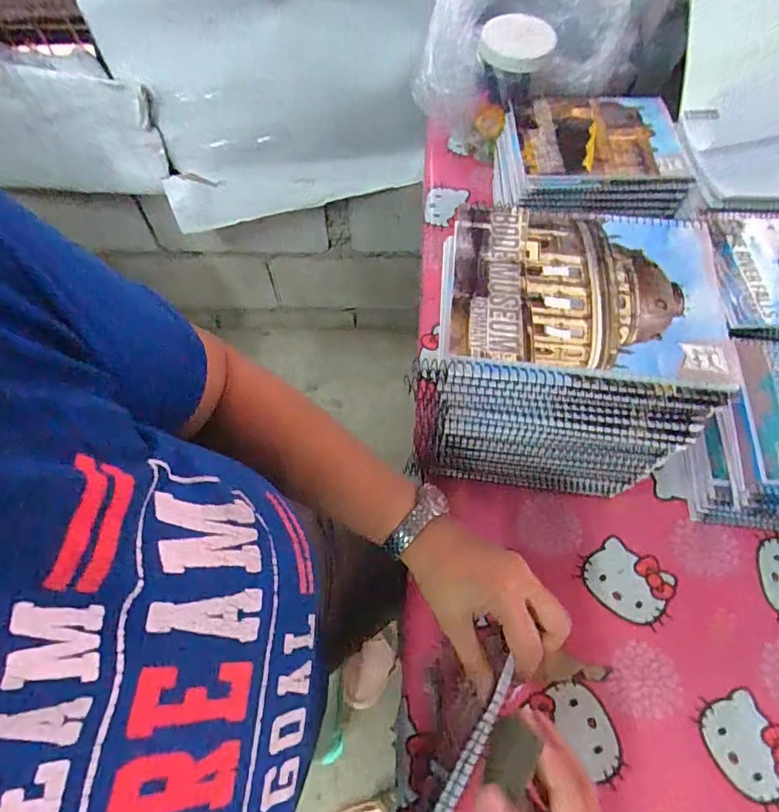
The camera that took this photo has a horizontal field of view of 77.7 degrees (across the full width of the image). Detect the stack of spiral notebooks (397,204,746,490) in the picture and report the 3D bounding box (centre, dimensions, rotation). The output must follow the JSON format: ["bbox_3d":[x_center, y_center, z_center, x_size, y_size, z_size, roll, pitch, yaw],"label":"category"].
[{"bbox_3d":[0.143,-0.037,0.450,0.209,0.205,0.171,1,65,0],"label":"stack of spiral notebooks"}]

